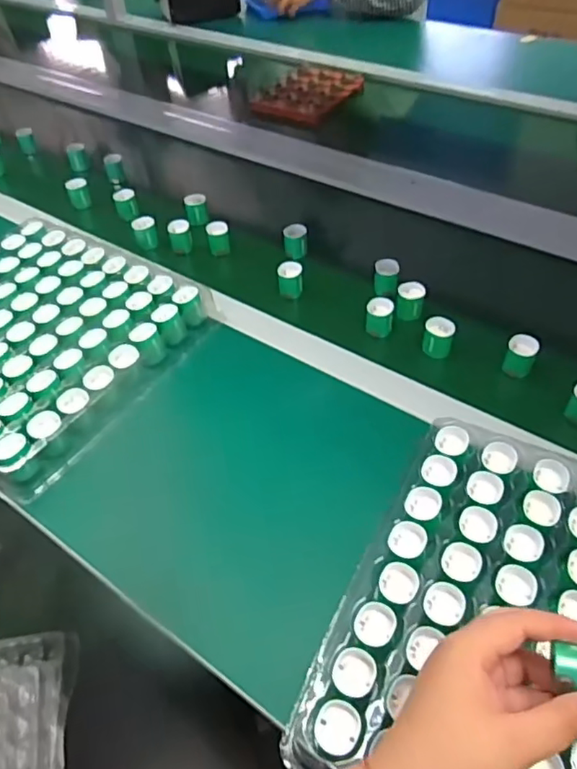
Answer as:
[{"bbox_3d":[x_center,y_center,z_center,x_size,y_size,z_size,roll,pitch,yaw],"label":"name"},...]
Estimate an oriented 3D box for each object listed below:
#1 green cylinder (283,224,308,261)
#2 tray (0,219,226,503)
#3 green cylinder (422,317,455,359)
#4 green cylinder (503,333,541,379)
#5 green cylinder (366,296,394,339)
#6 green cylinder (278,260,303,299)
[{"bbox_3d":[0.010,-0.194,0.785,0.032,0.039,0.031,-3,50,2],"label":"green cylinder"},{"bbox_3d":[-0.301,-0.061,0.681,0.327,0.040,0.301,28,57,24],"label":"tray"},{"bbox_3d":[0.168,-0.052,0.651,0.031,0.039,0.029,9,51,11],"label":"green cylinder"},{"bbox_3d":[0.248,-0.031,0.623,0.031,0.033,0.037,24,55,22],"label":"green cylinder"},{"bbox_3d":[0.106,-0.078,0.675,0.030,0.036,0.031,4,50,7],"label":"green cylinder"},{"bbox_3d":[0.003,-0.133,0.735,0.030,0.033,0.032,-5,50,0],"label":"green cylinder"}]

